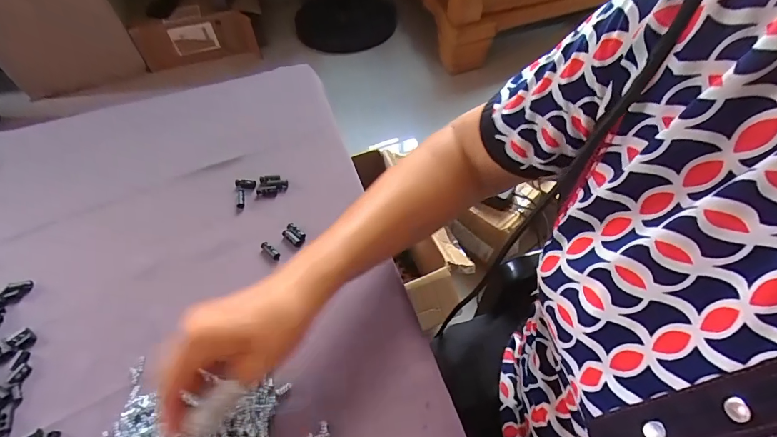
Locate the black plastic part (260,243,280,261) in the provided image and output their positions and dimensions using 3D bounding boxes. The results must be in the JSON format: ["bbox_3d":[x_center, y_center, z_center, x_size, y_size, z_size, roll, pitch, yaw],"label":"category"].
[{"bbox_3d":[-0.130,0.035,0.437,0.030,0.005,0.009,36,65,25],"label":"black plastic part"}]

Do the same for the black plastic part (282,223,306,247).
[{"bbox_3d":[-0.106,0.018,0.447,0.028,0.005,0.017,36,65,25],"label":"black plastic part"}]

